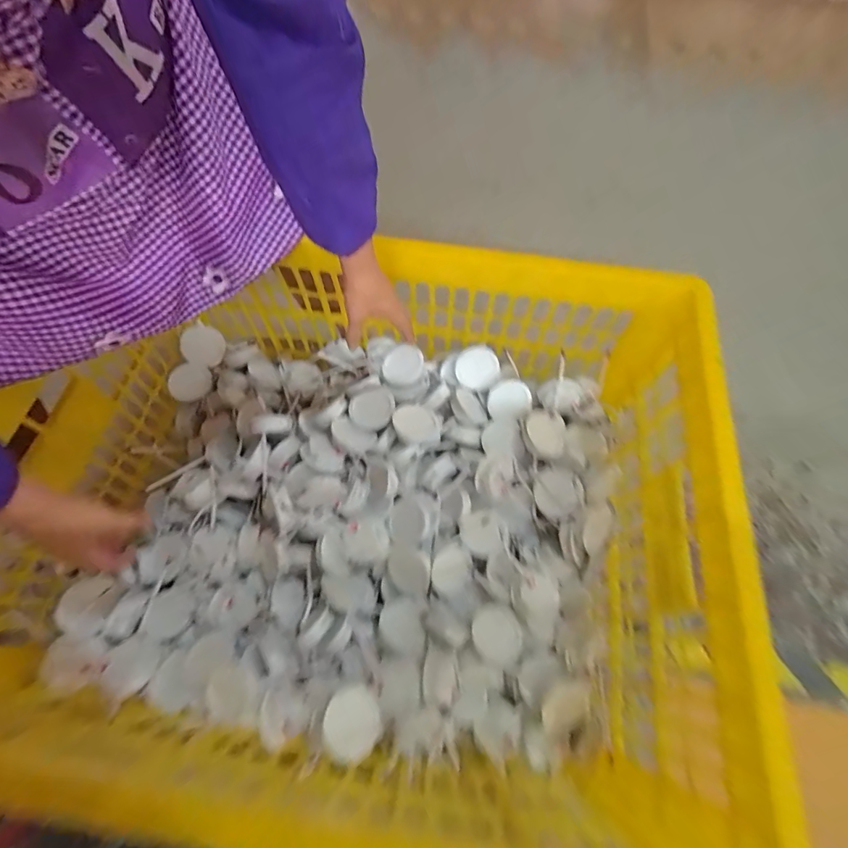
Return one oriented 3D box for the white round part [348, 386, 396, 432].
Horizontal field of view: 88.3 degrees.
[{"bbox_3d":[-0.084,-0.026,0.703,0.072,0.021,0.069,1,62,-2],"label":"white round part"}]

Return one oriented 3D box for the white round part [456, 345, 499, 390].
[{"bbox_3d":[0.090,-0.095,0.743,0.072,0.009,0.071,2,101,9],"label":"white round part"}]

